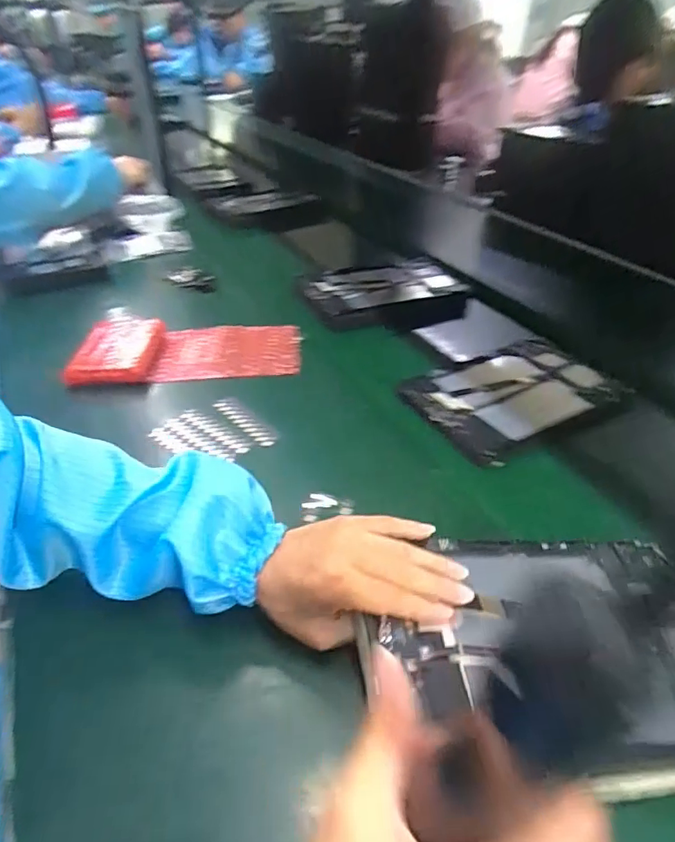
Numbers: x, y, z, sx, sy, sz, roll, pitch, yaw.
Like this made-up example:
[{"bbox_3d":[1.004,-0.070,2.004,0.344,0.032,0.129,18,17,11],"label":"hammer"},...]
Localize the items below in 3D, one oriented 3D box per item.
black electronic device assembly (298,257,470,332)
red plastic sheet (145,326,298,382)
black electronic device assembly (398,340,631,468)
[{"bbox_3d":[0.076,-0.209,0.839,0.263,0.034,0.192,-14,41,-16],"label":"black electronic device assembly"},{"bbox_3d":[-0.146,-0.094,0.686,0.186,0.006,0.124,-3,43,-4],"label":"red plastic sheet"},{"bbox_3d":[0.210,-0.035,0.606,0.250,0.015,0.156,-20,43,-26],"label":"black electronic device assembly"}]

